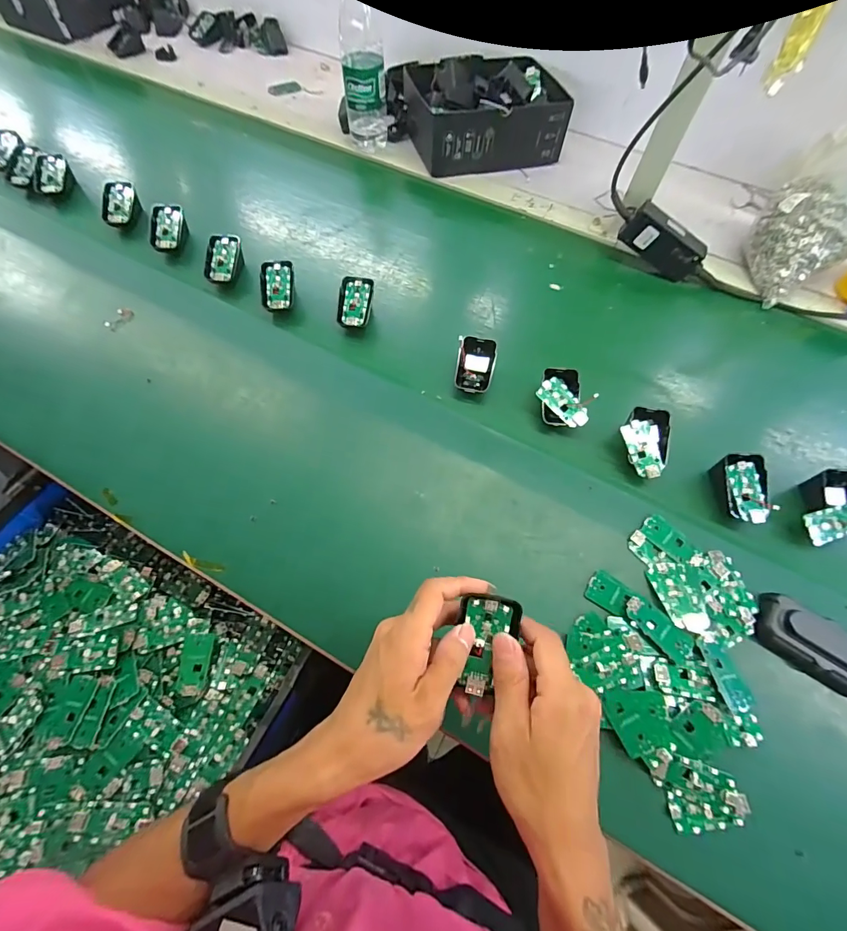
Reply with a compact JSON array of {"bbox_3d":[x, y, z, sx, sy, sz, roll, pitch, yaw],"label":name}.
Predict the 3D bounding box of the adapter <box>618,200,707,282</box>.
[{"bbox_3d":[0.344,-0.318,0.594,0.119,0.052,0.032,35,68,-6],"label":"adapter"}]

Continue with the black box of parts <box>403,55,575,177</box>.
[{"bbox_3d":[0.108,-0.615,0.725,0.250,0.093,0.184,-13,60,-11],"label":"black box of parts"}]

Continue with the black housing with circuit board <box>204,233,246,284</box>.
[{"bbox_3d":[-0.282,-0.286,0.588,0.042,0.041,0.067,6,63,1],"label":"black housing with circuit board"}]

